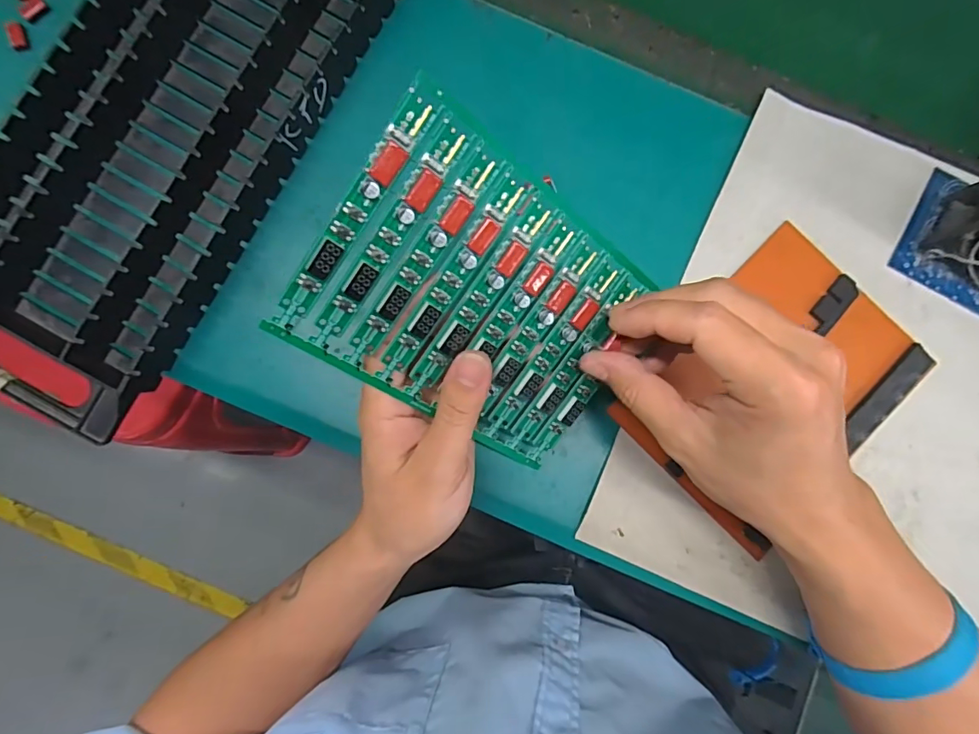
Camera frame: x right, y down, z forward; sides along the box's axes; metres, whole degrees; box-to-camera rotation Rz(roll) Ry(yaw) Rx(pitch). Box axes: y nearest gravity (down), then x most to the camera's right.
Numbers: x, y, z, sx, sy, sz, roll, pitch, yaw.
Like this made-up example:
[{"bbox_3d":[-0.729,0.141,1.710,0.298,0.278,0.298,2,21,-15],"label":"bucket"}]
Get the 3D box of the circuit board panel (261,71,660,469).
[{"bbox_3d":[-0.001,-0.029,0.237,0.157,0.006,0.118,31,101,-29],"label":"circuit board panel"}]

